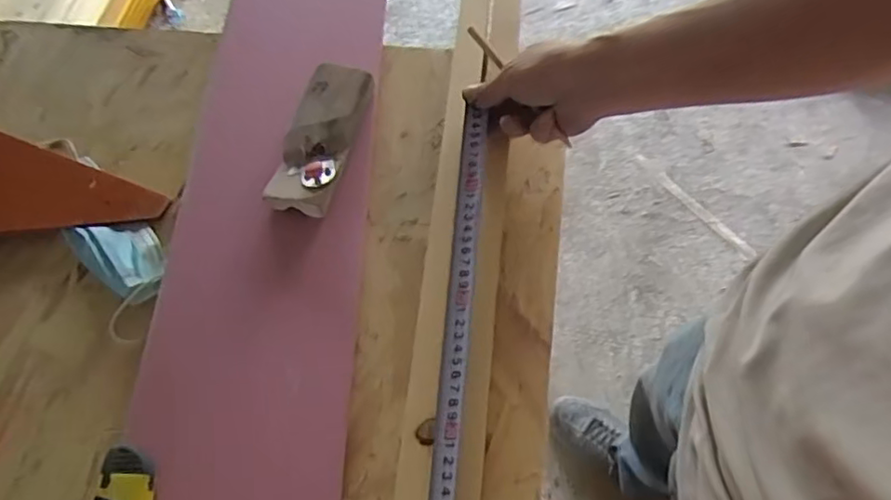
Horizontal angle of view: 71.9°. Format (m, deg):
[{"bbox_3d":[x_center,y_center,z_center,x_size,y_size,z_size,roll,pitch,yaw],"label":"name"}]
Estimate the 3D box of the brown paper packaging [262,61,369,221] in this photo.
[{"bbox_3d":[-0.113,-0.099,0.562,0.063,0.043,0.149,10,64,9],"label":"brown paper packaging"}]

